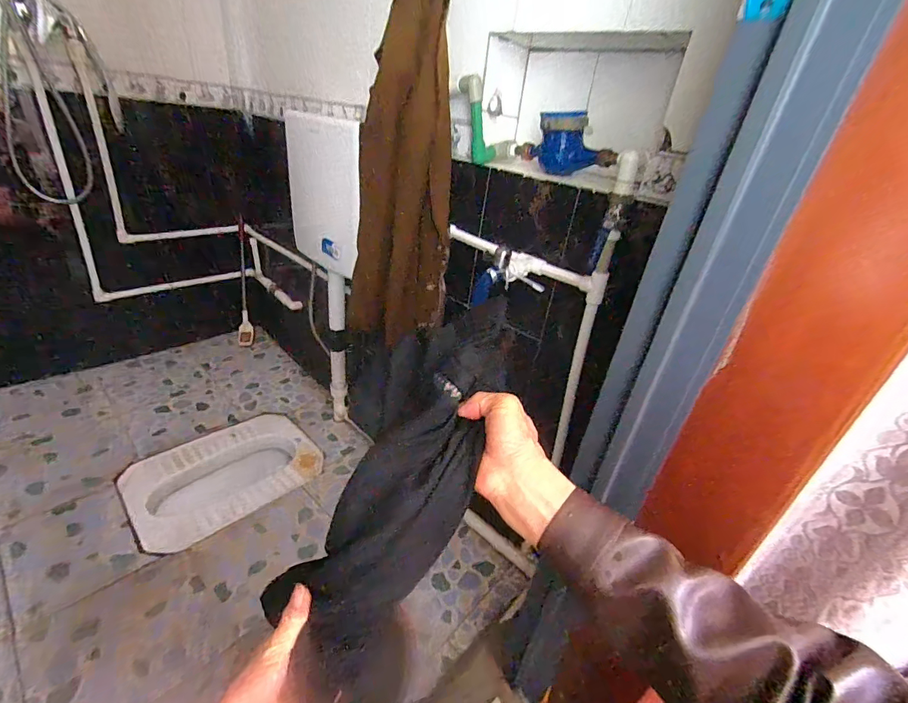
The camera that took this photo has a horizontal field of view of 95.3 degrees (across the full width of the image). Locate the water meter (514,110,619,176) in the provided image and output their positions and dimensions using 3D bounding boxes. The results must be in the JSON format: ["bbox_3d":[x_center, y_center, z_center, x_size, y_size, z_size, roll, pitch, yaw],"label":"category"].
[{"bbox_3d":[0.184,-0.360,0.713,0.067,0.091,0.185,-12,35,-32],"label":"water meter"}]

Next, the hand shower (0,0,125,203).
[{"bbox_3d":[-0.990,-0.630,1.036,0.244,0.496,0.104,-16,37,-36],"label":"hand shower"}]

